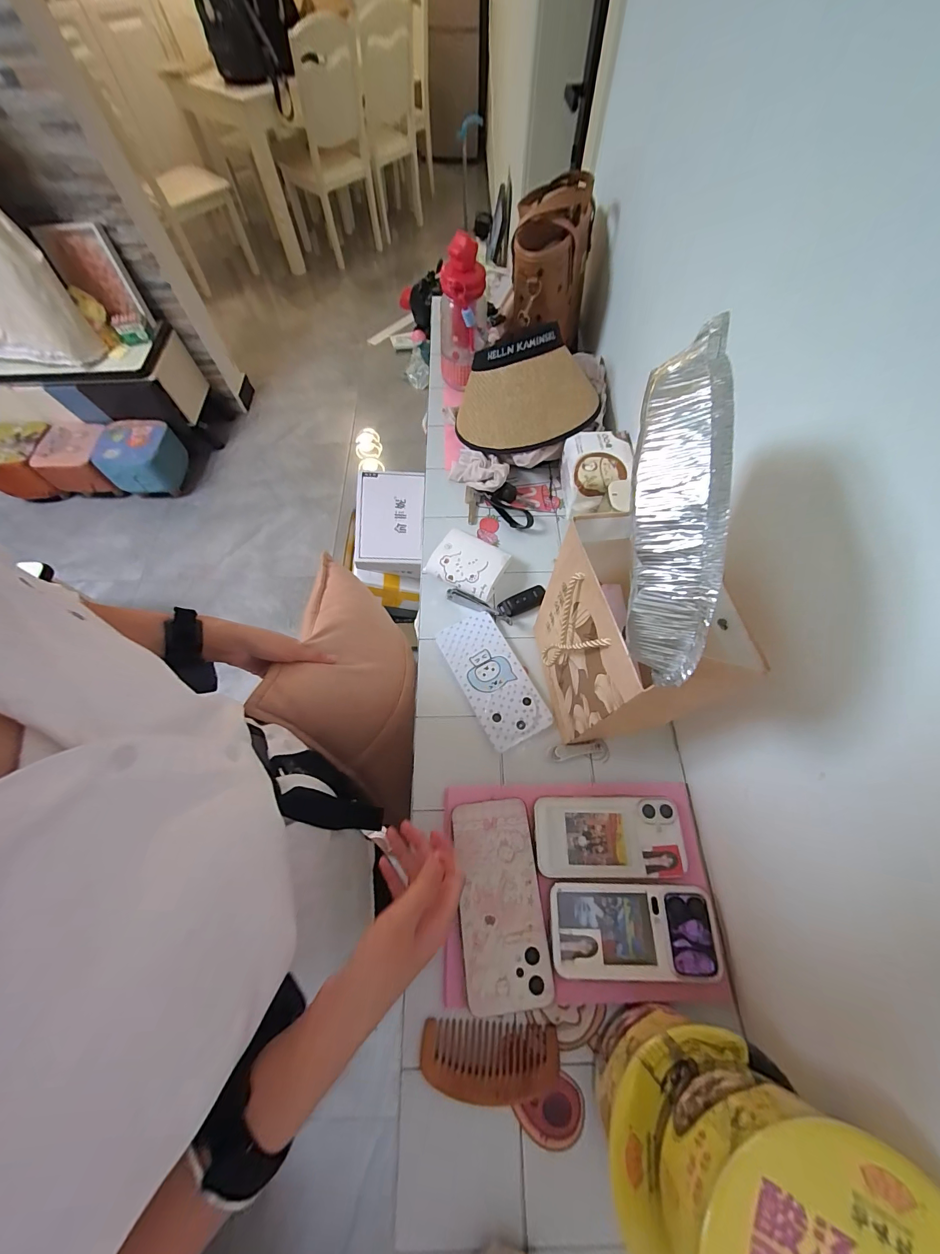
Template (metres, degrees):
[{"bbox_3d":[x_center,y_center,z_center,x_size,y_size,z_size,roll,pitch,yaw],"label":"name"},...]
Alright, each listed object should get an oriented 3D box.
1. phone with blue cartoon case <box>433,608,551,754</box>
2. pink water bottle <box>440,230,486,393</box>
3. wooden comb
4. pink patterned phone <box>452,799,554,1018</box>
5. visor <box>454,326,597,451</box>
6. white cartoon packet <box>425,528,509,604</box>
[{"bbox_3d":[0.026,0.060,0.475,0.077,0.010,0.161,-25,67,-11],"label":"phone with blue cartoon case"},{"bbox_3d":[-0.014,-0.480,0.634,0.074,0.195,0.059,-2,65,0],"label":"pink water bottle"},{"bbox_3d":[0.017,0.365,0.333,0.114,0.013,0.047,1,65,1],"label":"wooden comb"},{"bbox_3d":[0.027,0.250,0.368,0.076,0.006,0.161,-6,64,-2],"label":"pink patterned phone"},{"bbox_3d":[0.082,-0.340,0.577,0.207,0.111,0.157,2,65,1],"label":"visor"},{"bbox_3d":[-0.002,-0.084,0.533,0.094,0.035,0.077,29,68,13],"label":"white cartoon packet"}]

